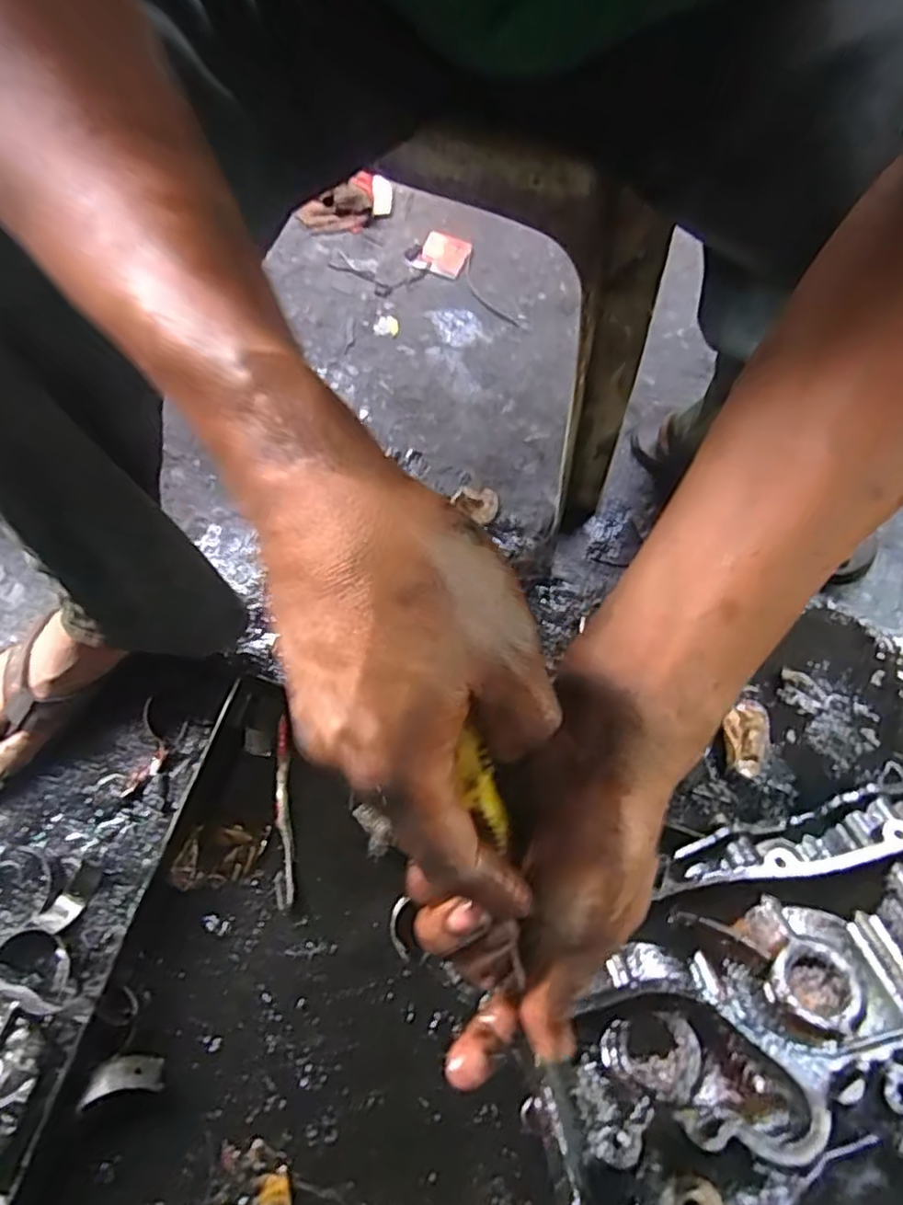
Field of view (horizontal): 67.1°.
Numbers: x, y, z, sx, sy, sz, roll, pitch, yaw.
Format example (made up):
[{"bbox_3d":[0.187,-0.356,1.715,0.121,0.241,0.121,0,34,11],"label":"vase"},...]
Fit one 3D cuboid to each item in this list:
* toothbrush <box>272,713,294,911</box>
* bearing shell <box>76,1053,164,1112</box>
[{"bbox_3d":[-0.156,0.190,0.625,0.017,0.007,0.166,-5,71,-3],"label":"toothbrush"},{"bbox_3d":[-0.264,0.381,0.547,0.060,0.019,0.029,2,68,-28],"label":"bearing shell"}]

